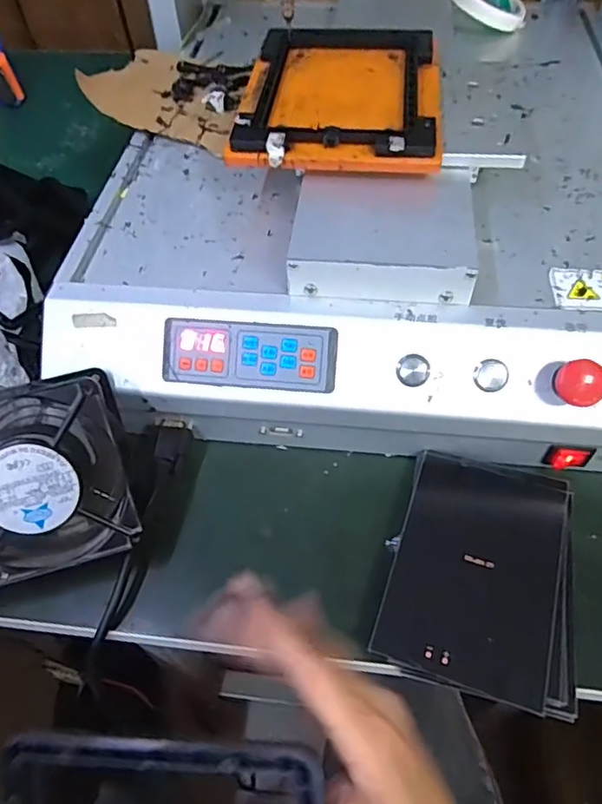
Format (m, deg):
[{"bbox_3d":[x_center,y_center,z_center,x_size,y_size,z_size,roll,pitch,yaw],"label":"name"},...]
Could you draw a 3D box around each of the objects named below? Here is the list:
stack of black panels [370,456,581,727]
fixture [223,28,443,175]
[{"bbox_3d":[0.122,0.108,0.372,0.116,0.007,0.154,13,56,12],"label":"stack of black panels"},{"bbox_3d":[0.033,-0.252,0.448,0.149,0.017,0.208,4,54,6],"label":"fixture"}]

